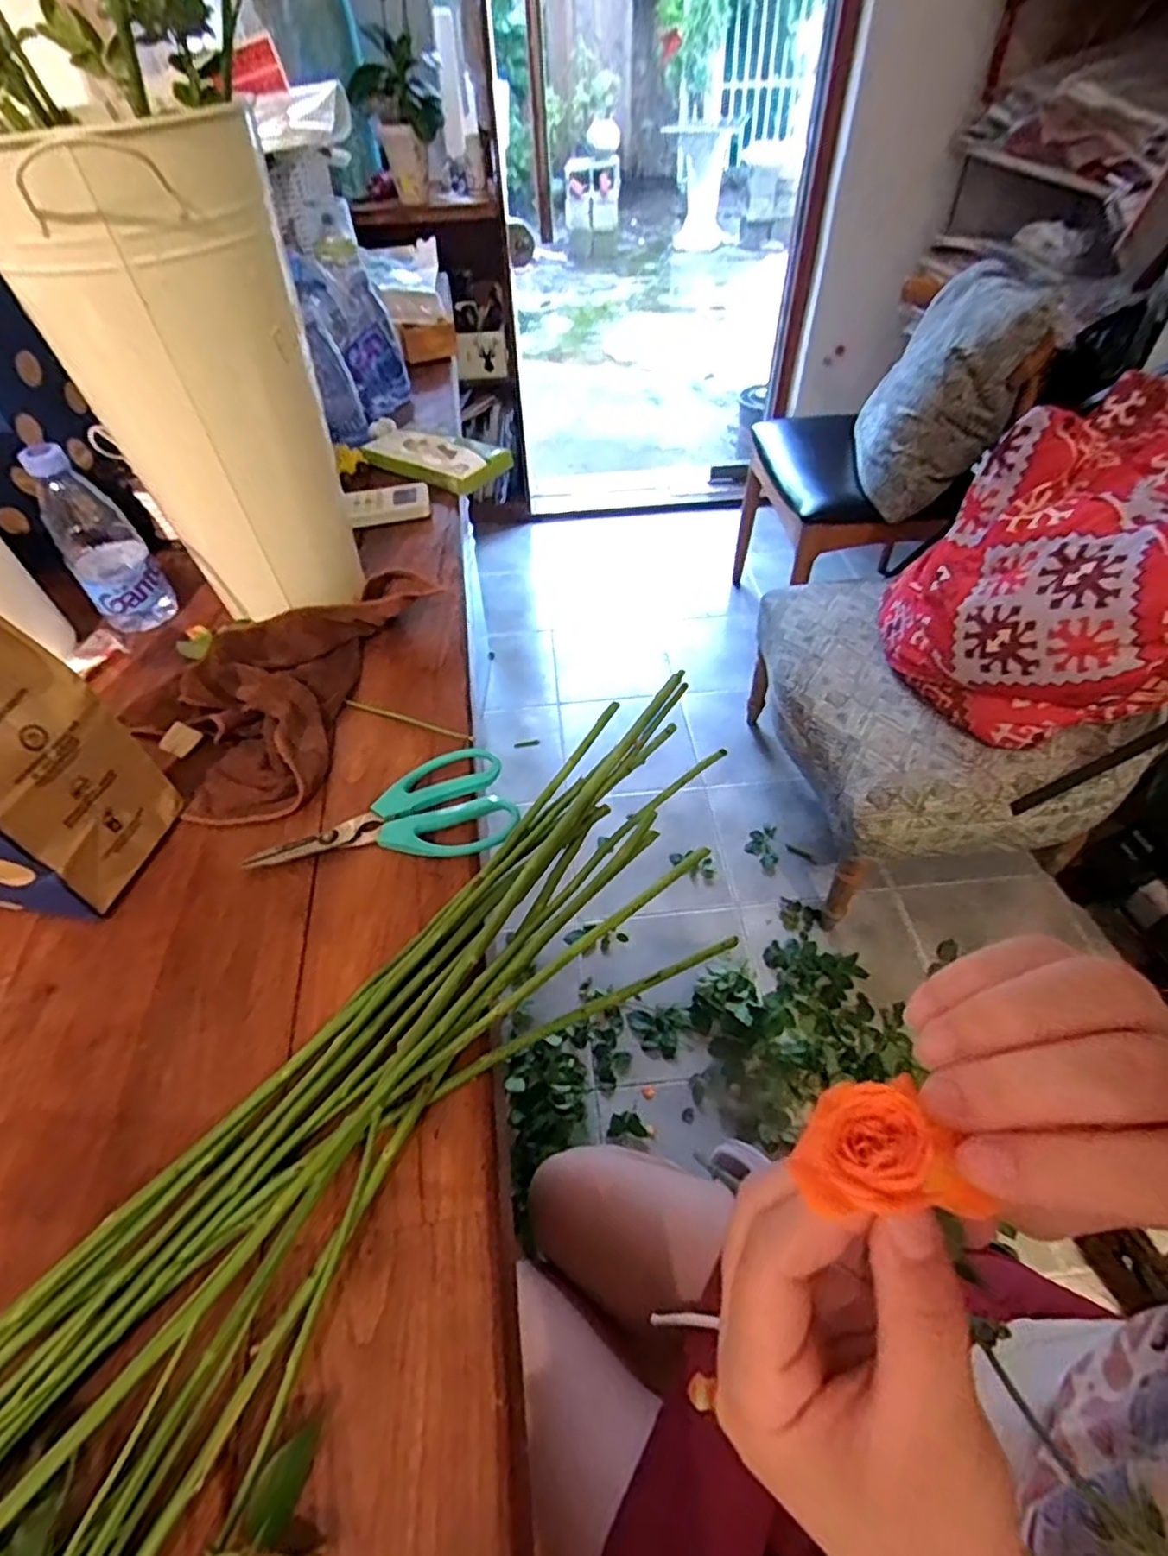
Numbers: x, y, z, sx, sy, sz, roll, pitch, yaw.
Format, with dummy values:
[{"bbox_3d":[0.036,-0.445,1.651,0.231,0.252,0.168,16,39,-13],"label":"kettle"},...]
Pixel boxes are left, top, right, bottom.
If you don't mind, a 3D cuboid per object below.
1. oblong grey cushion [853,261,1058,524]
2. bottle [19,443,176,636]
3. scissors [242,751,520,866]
[{"bbox_3d":[0.699,-0.784,1.344,0.243,0.318,0.469,14,51,14],"label":"oblong grey cushion"},{"bbox_3d":[-0.434,-0.214,0.612,0.063,0.157,0.072,-31,54,-23],"label":"bottle"},{"bbox_3d":[-0.136,0.032,0.472,0.171,0.014,0.081,-16,50,-12],"label":"scissors"}]

